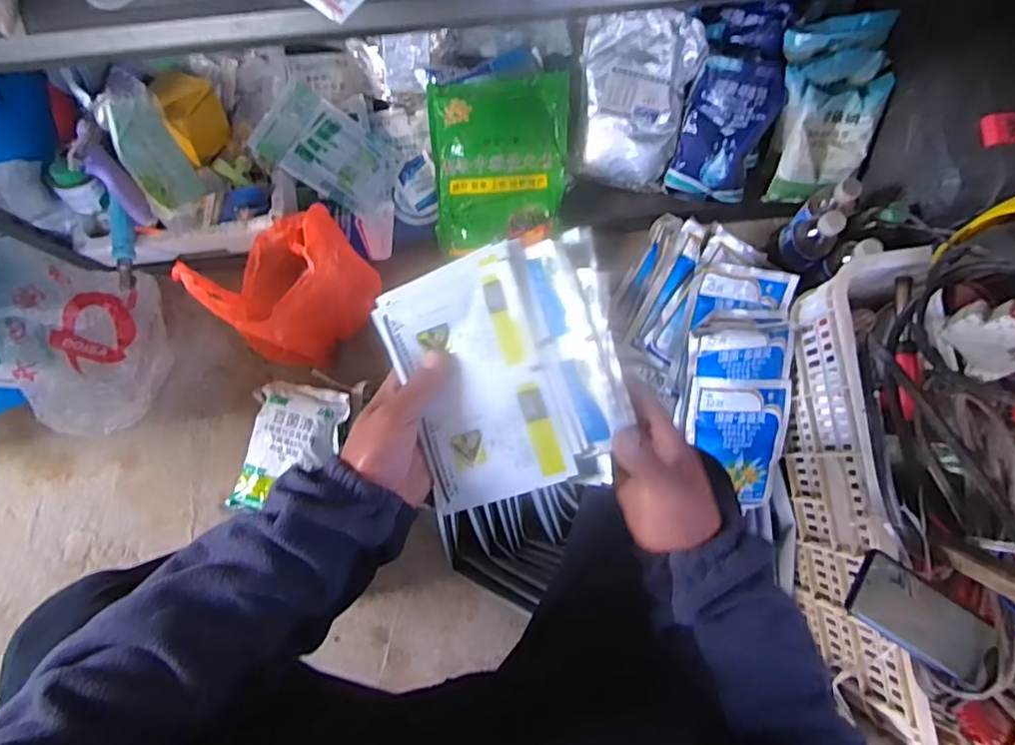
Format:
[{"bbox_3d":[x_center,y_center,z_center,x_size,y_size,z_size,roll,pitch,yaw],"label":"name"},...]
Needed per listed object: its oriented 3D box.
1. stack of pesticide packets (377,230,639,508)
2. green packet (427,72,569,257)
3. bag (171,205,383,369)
[{"bbox_3d":[-0.002,0.001,0.457,0.173,0.018,0.188,-14,88,16],"label":"stack of pesticide packets"},{"bbox_3d":[-0.012,-0.328,0.930,0.214,0.027,0.254,-1,102,5],"label":"green packet"},{"bbox_3d":[-0.325,-0.140,0.847,0.155,0.282,0.220,29,82,4],"label":"bag"}]

